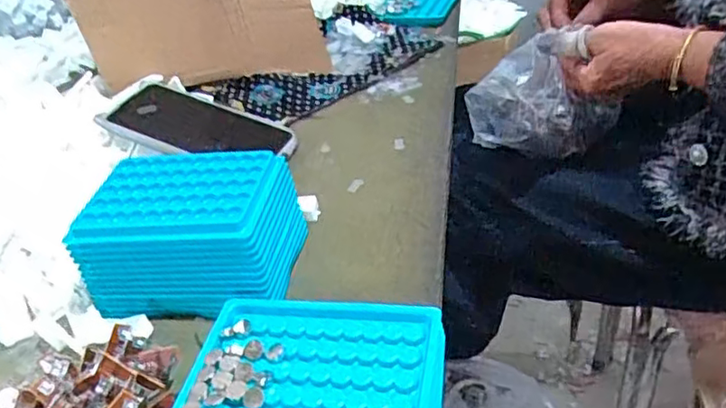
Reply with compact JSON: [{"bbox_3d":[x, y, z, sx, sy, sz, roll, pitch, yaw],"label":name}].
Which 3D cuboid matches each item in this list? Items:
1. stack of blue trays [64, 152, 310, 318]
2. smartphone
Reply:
[{"bbox_3d":[-0.114,0.020,0.444,0.146,0.068,0.103,1,37,10],"label":"stack of blue trays"},{"bbox_3d":[-0.155,-0.073,0.595,0.186,0.016,0.085,20,38,11],"label":"smartphone"}]

